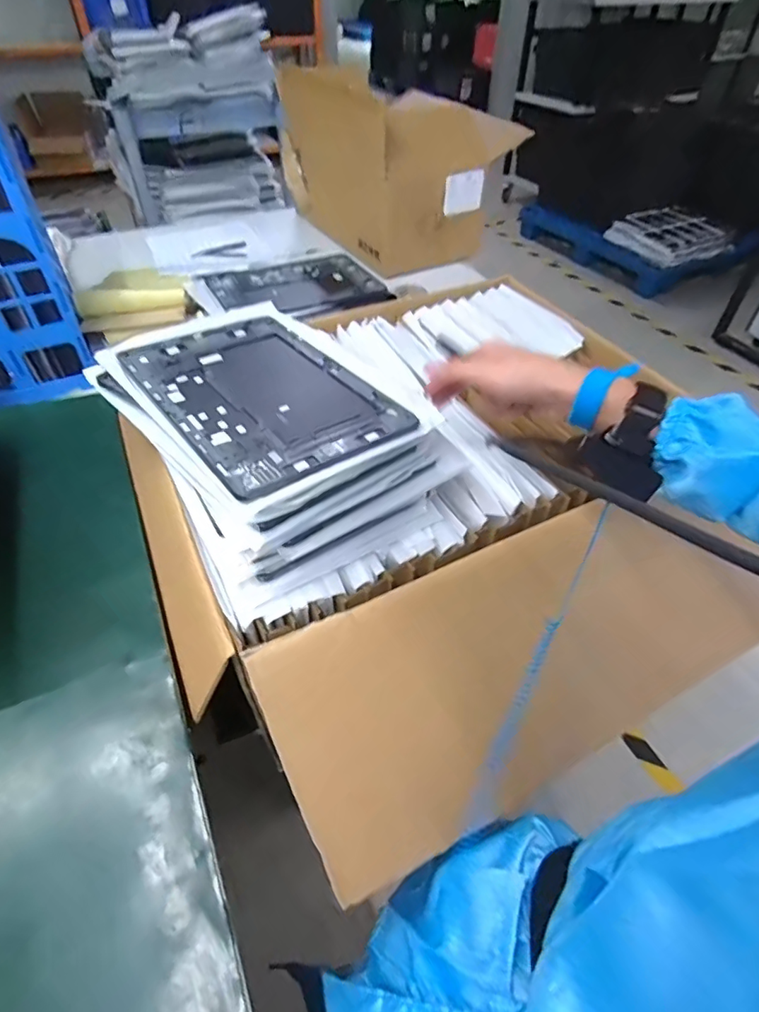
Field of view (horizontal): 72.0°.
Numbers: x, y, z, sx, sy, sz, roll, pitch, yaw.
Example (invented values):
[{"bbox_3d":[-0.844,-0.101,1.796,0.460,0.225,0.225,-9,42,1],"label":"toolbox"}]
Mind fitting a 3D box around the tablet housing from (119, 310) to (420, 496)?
[{"bbox_3d":[-0.108,-0.108,0.469,0.170,0.014,0.258,-29,54,-27],"label":"tablet housing"}]

